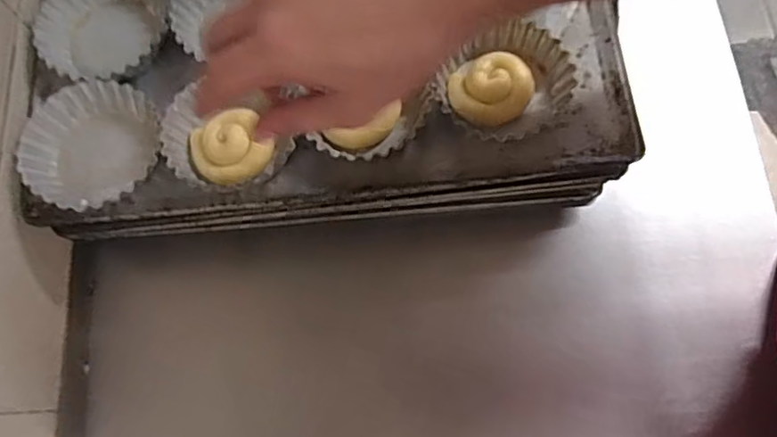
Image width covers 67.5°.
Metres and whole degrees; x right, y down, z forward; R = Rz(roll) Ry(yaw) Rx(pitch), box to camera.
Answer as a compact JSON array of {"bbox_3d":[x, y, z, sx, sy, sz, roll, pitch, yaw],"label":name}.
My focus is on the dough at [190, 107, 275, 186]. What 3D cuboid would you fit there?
[{"bbox_3d":[-0.115,-0.051,0.423,0.055,0.018,0.051,0,75,1],"label":"dough"}]

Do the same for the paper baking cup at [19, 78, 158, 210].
[{"bbox_3d":[-0.221,-0.056,0.436,0.092,0.030,0.098,-1,74,3],"label":"paper baking cup"}]

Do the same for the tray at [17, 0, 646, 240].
[{"bbox_3d":[-0.057,-0.164,0.464,0.445,0.054,0.347,-5,73,1],"label":"tray"}]

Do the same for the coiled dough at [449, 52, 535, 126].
[{"bbox_3d":[0.076,-0.094,0.424,0.058,0.018,0.047,-25,74,-5],"label":"coiled dough"}]

